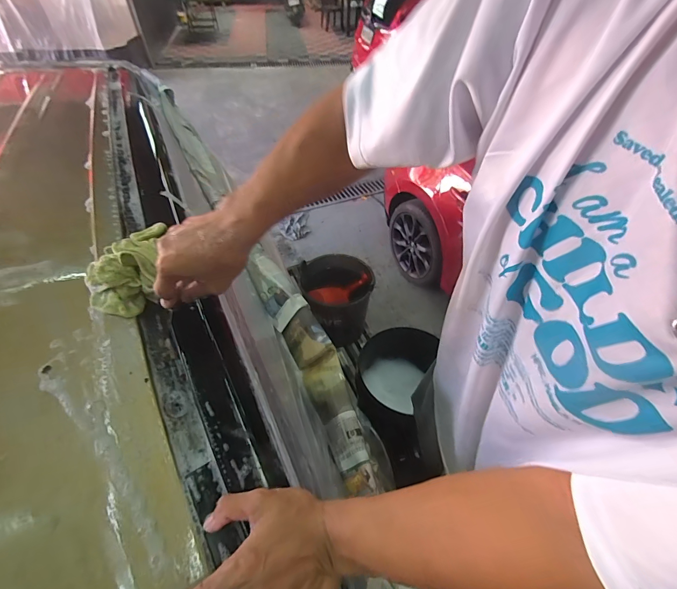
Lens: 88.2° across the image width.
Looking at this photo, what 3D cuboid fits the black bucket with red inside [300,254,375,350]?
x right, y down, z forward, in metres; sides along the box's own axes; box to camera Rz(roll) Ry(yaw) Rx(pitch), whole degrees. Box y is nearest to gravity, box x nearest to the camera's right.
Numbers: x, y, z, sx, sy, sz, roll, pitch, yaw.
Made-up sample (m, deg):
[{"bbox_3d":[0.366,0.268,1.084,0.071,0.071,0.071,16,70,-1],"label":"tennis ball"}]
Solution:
[{"bbox_3d":[-0.006,0.022,1.454,0.283,0.256,0.289,-5,48,-6],"label":"black bucket with red inside"}]

